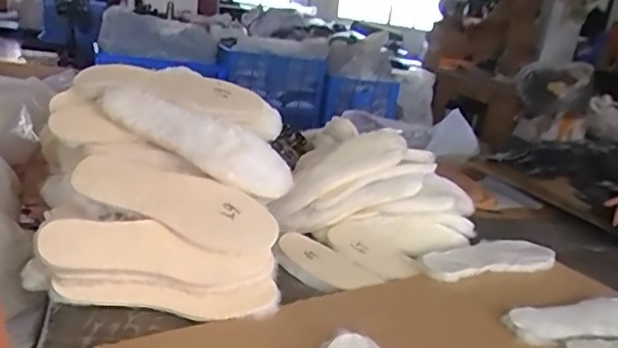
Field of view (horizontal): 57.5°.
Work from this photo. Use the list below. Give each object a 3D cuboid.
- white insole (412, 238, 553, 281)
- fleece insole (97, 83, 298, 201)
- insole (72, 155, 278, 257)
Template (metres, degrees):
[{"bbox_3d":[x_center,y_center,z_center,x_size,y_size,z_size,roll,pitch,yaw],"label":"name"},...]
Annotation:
[{"bbox_3d":[0.303,0.147,0.972,0.255,0.023,0.091,0,19,-24],"label":"white insole"},{"bbox_3d":[-0.160,-0.044,0.793,0.283,0.027,0.095,21,55,0],"label":"fleece insole"},{"bbox_3d":[-0.175,0.036,0.750,0.271,0.085,0.014,23,-18,6],"label":"insole"}]

